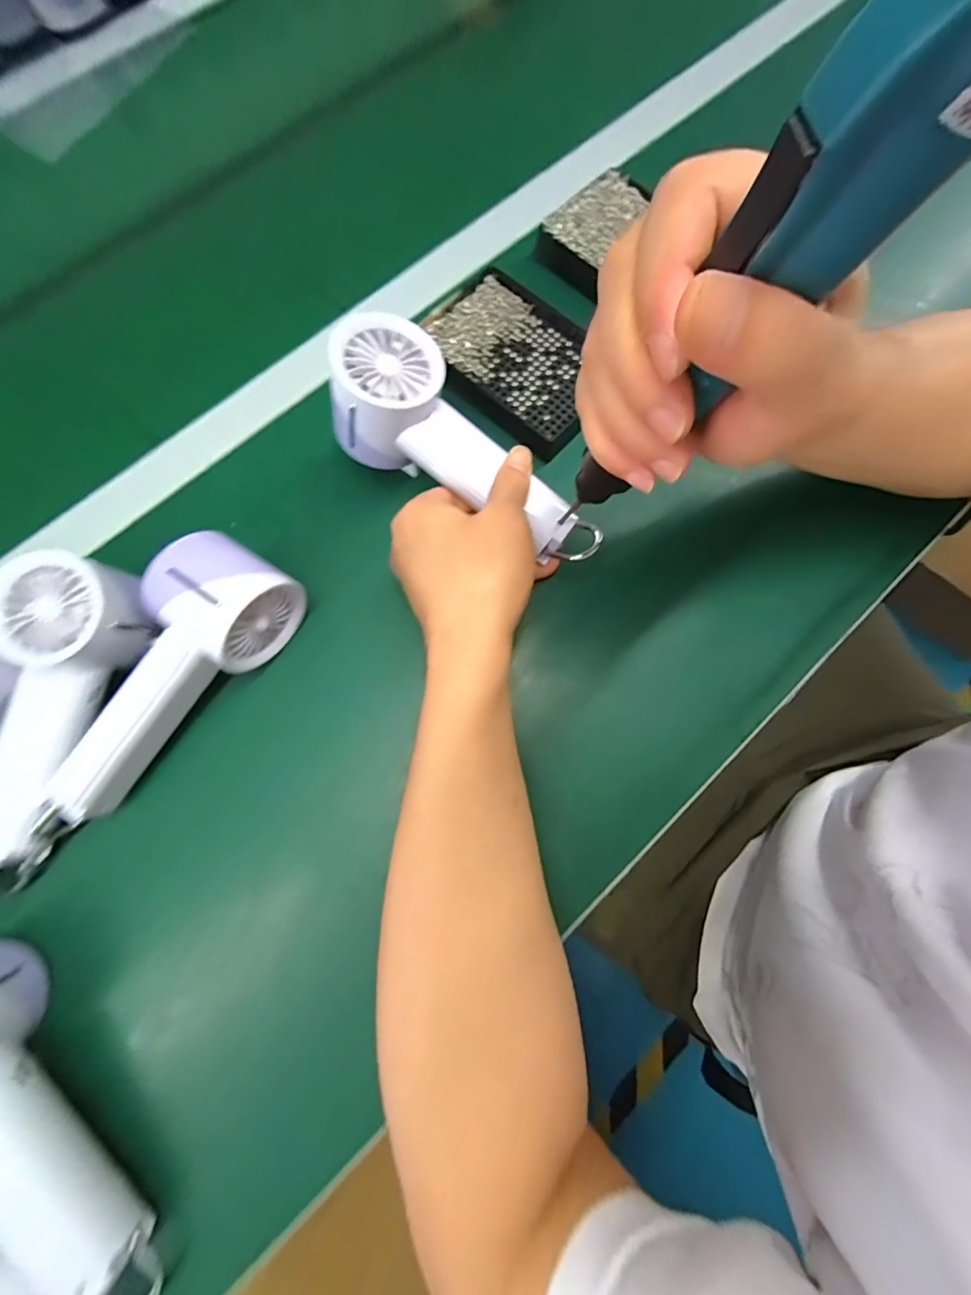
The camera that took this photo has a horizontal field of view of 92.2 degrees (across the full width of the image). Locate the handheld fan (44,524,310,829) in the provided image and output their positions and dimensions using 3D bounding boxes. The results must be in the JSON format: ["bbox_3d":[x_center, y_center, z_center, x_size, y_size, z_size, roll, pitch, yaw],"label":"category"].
[{"bbox_3d":[-0.185,0.015,0.274,0.061,0.065,0.168,35,80,8],"label":"handheld fan"}]

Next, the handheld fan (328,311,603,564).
[{"bbox_3d":[-0.010,-0.120,0.297,0.189,0.053,0.067,34,79,-10],"label":"handheld fan"}]

